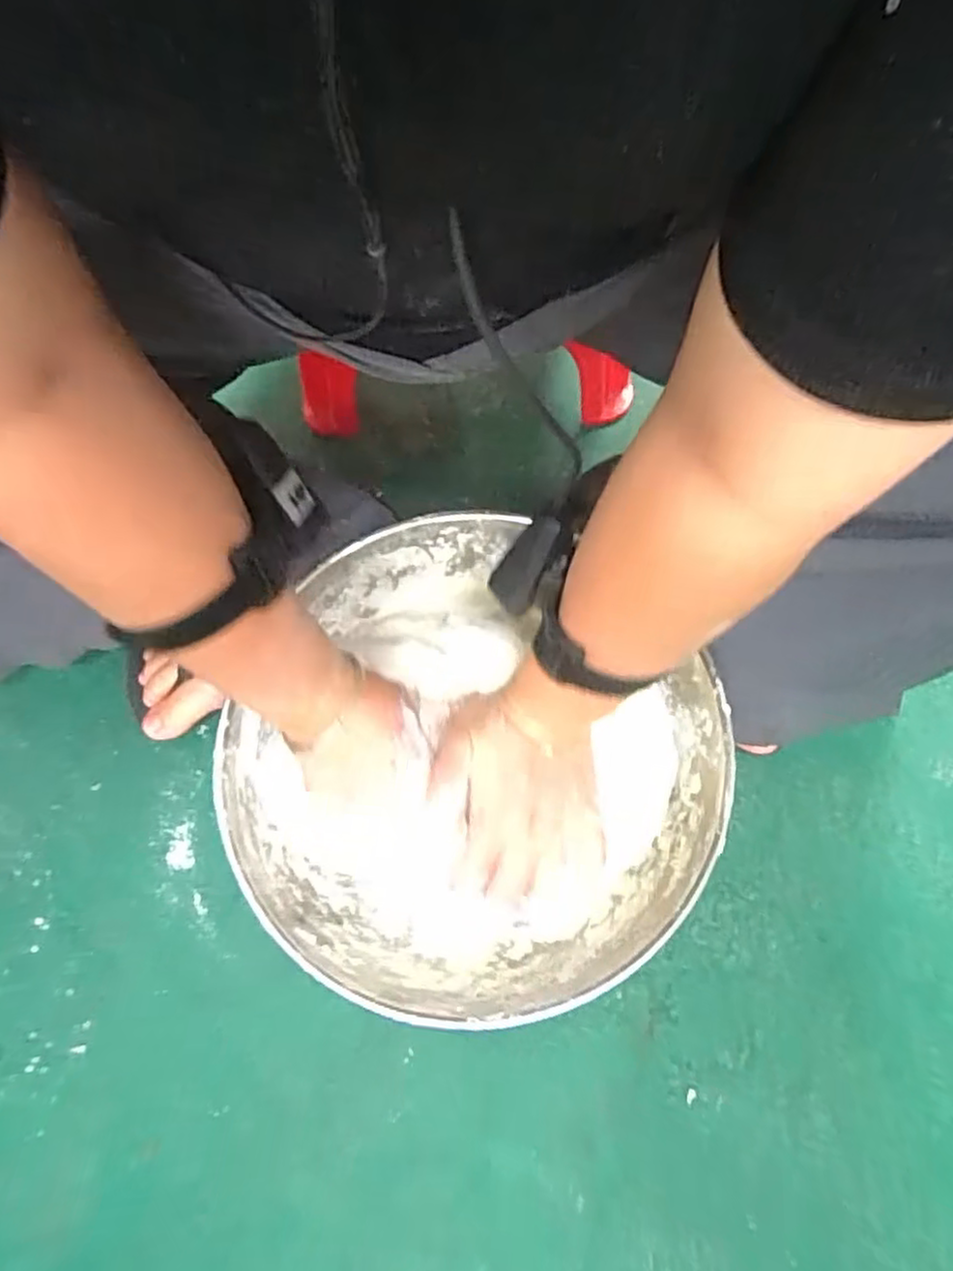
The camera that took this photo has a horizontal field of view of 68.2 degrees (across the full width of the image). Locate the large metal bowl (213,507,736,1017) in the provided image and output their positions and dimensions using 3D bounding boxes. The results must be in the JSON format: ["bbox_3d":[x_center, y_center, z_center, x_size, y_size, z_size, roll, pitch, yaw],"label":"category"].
[{"bbox_3d":[-0.010,0.091,0.468,0.295,0.106,0.275,0,68,1],"label":"large metal bowl"}]

